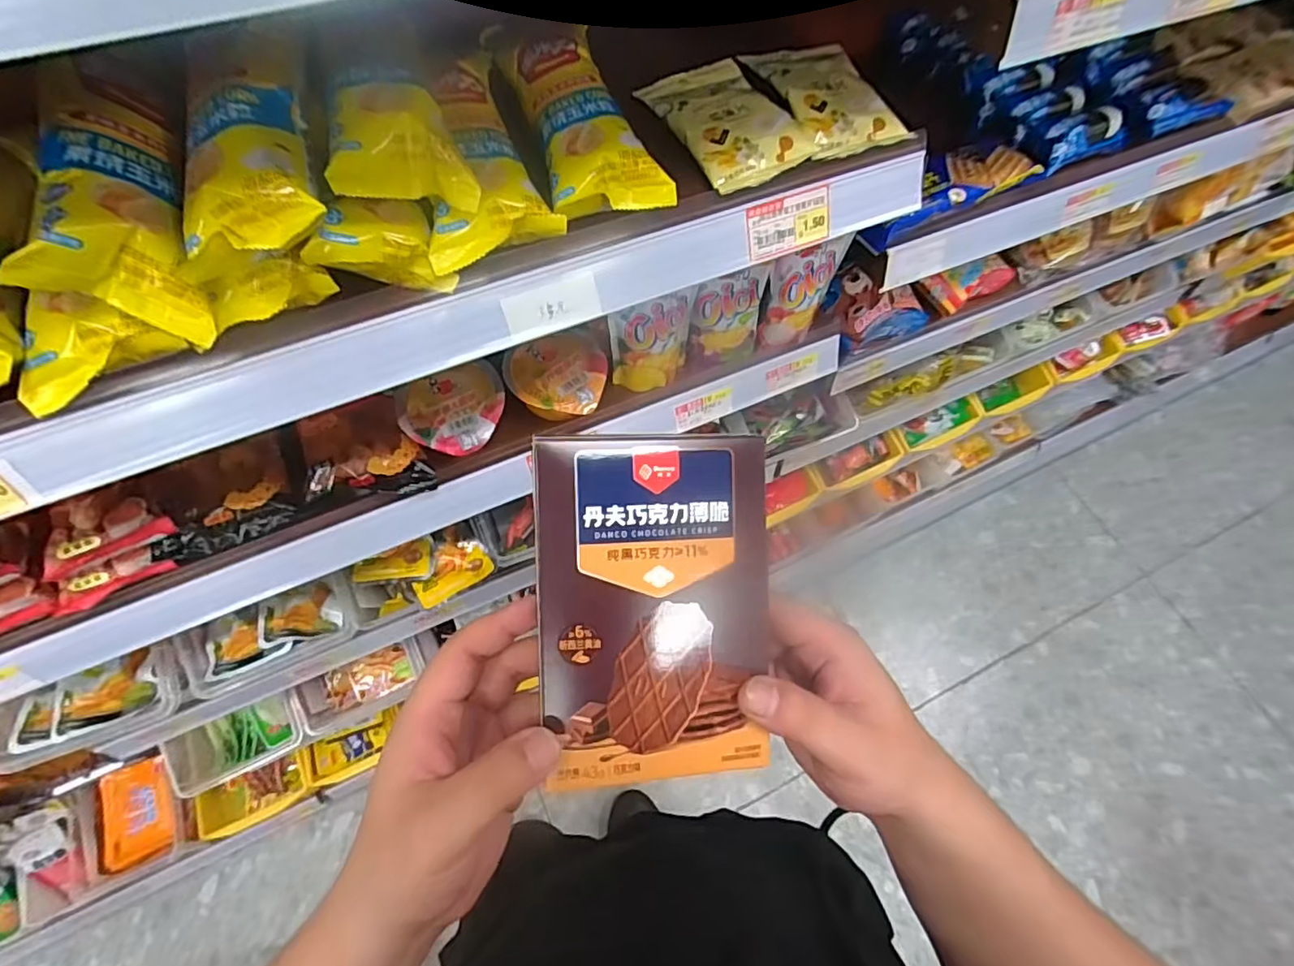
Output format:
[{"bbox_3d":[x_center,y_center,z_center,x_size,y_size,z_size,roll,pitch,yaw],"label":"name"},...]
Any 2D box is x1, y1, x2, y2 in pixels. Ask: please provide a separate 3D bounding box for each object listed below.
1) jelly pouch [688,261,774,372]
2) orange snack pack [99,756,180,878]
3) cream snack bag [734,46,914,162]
[{"bbox_3d":[0.077,-0.152,0.557,0.072,0.101,0.024,-14,65,-10],"label":"jelly pouch"},{"bbox_3d":[-0.845,0.545,0.991,0.119,0.033,0.146,-18,66,-12],"label":"orange snack pack"},{"bbox_3d":[0.139,-0.306,0.466,0.086,0.013,0.137,-17,66,-12],"label":"cream snack bag"}]

